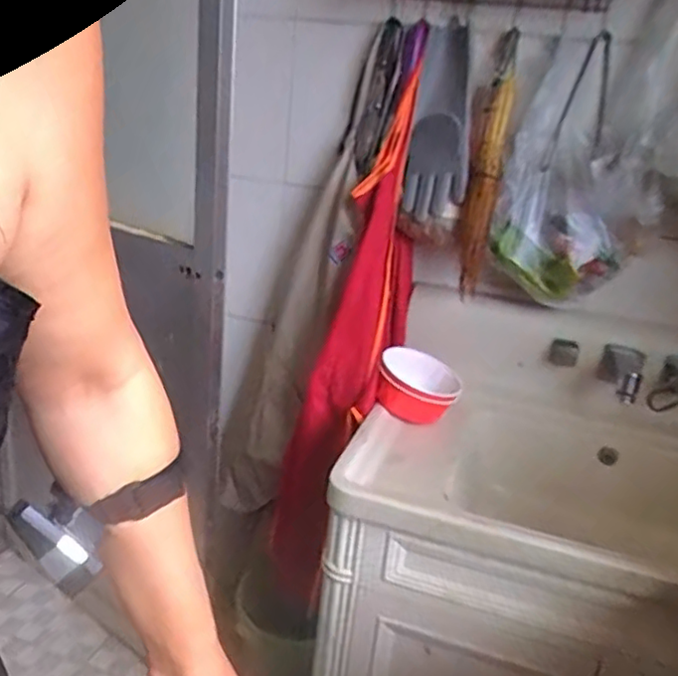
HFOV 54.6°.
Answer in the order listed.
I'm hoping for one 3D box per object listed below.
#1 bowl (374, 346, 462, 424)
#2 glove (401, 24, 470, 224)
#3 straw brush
[{"bbox_3d":[0.134,0.079,1.130,0.141,0.061,0.161,12,25,15],"label":"bowl"},{"bbox_3d":[0.179,-0.380,1.147,0.106,0.327,0.016,5,-4,25],"label":"glove"},{"bbox_3d":[0.256,-0.304,1.119,0.049,0.450,0.073,11,-1,11],"label":"straw brush"}]

